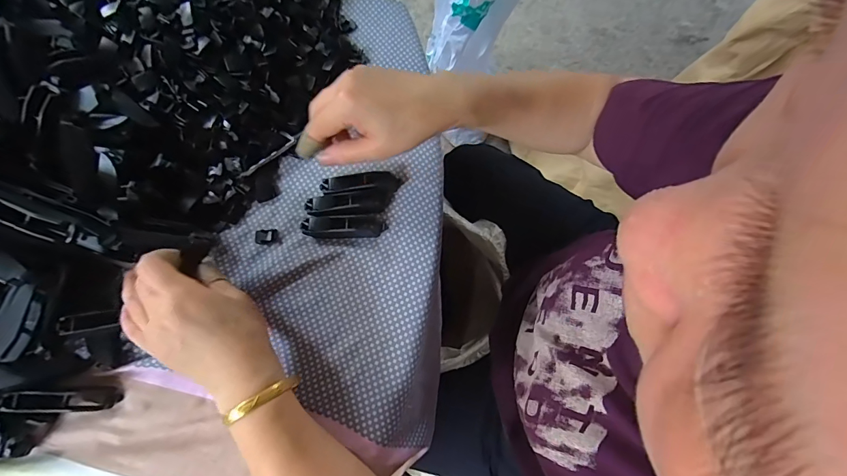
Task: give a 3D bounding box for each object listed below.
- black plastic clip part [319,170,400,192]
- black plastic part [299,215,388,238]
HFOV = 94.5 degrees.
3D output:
[{"bbox_3d":[-0.060,-0.052,0.373,0.074,0.016,0.018,-5,76,-1],"label":"black plastic clip part"},{"bbox_3d":[-0.074,-0.011,0.361,0.075,0.015,0.019,-3,76,-1],"label":"black plastic part"}]

